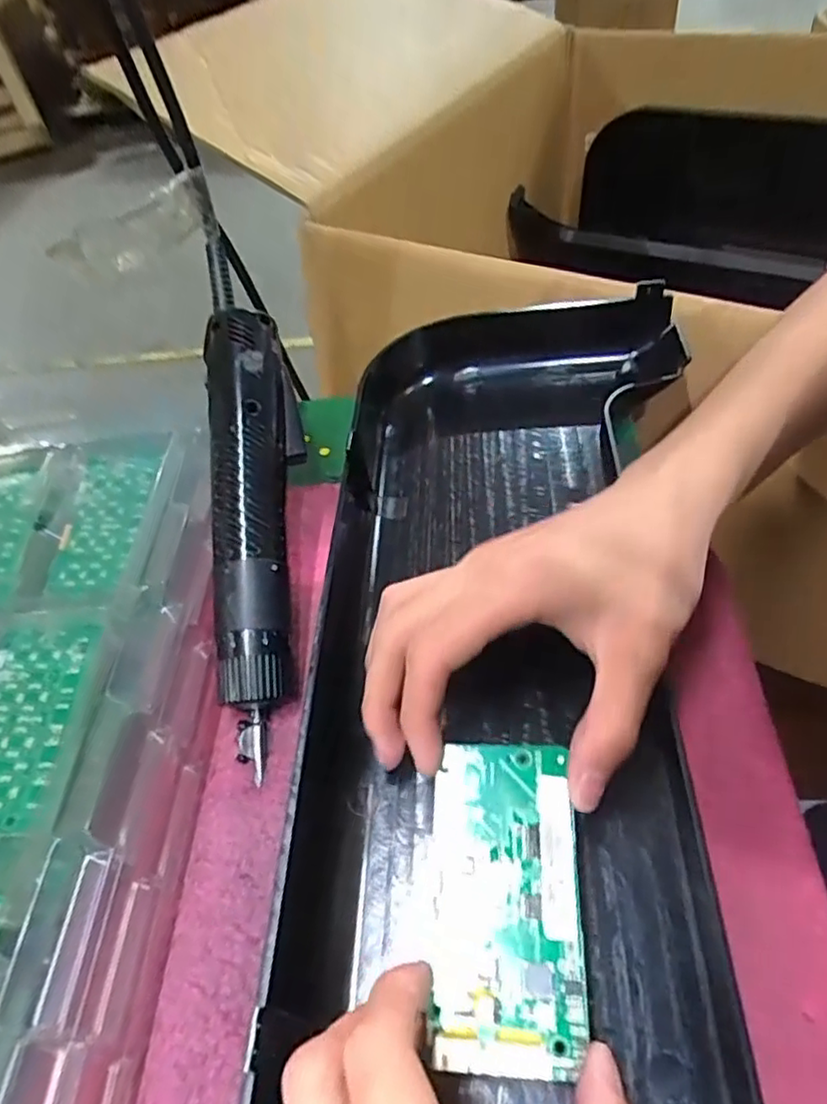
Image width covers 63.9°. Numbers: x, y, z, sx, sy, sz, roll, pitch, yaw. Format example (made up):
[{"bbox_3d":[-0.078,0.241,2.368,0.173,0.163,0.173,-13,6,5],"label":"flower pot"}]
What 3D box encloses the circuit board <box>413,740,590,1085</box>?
[{"bbox_3d":[0.029,0.110,0.217,0.049,0.013,0.094,3,51,5],"label":"circuit board"}]

